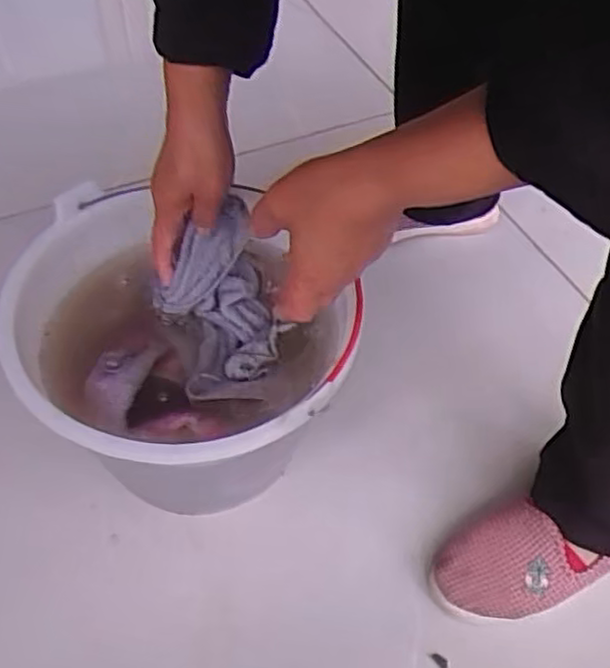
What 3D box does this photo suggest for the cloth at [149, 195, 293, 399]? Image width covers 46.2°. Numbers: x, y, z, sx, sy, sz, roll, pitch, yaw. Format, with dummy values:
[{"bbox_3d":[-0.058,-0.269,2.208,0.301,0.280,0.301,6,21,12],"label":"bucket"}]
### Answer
[{"bbox_3d":[-0.069,-0.021,0.607,0.096,0.096,0.129,-19,52,-14],"label":"cloth"}]

